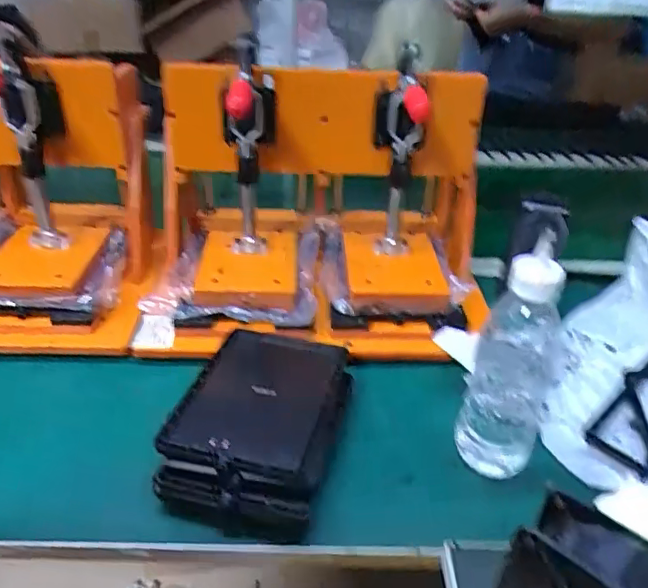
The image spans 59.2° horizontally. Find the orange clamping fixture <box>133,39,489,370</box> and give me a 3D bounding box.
[{"bbox_3d":[-0.010,-0.099,0.607,0.363,0.242,0.239,3,33,1],"label":"orange clamping fixture"}]

